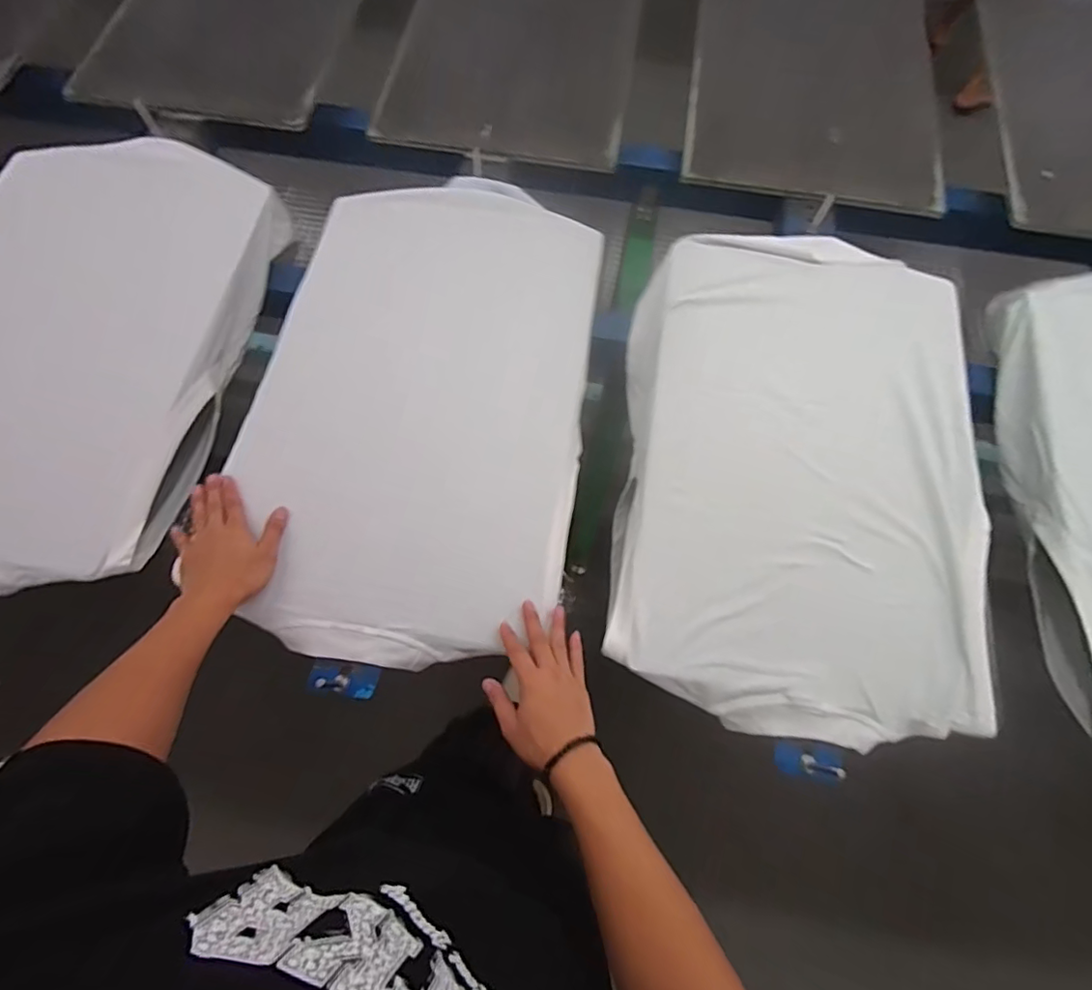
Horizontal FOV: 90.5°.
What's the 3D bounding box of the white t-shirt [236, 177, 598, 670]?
[{"bbox_3d":[-0.149,-0.136,0.696,0.399,0.055,0.657,11,74,-5],"label":"white t-shirt"}]

